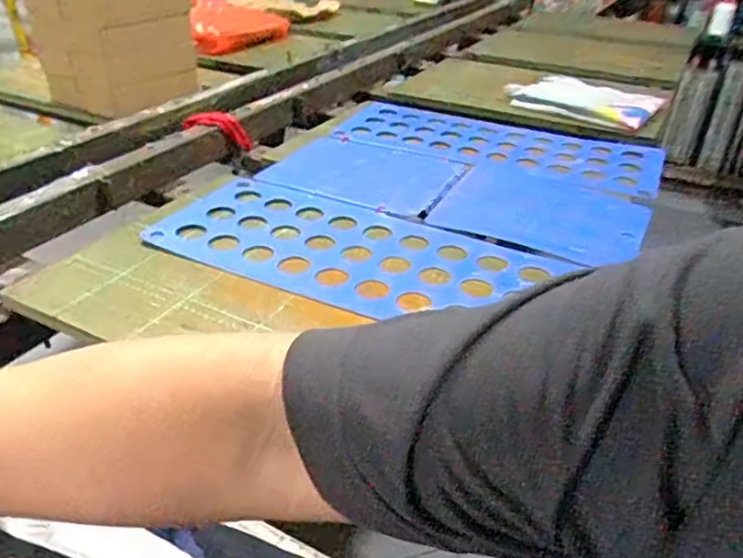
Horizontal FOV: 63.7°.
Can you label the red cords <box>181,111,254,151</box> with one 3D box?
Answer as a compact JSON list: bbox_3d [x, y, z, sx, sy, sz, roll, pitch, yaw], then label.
[{"bbox_3d":[-0.266,-0.270,1.057,0.123,0.043,0.040,15,25,-30],"label":"red cords"}]

